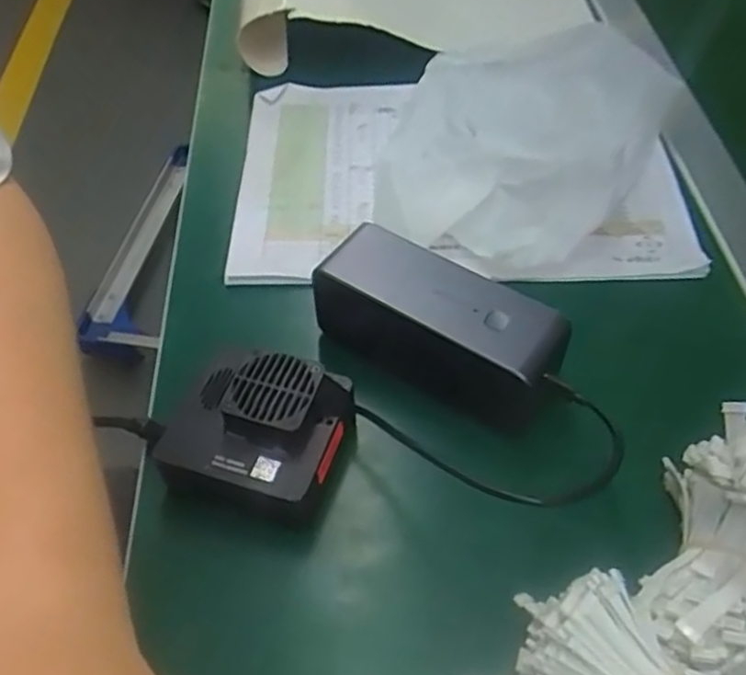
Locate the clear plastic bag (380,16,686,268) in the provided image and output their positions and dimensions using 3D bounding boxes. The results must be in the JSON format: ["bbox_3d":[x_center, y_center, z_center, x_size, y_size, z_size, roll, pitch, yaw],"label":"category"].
[{"bbox_3d":[0.092,-0.132,0.475,0.176,0.069,0.190,19,54,14],"label":"clear plastic bag"}]

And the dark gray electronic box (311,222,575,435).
[{"bbox_3d":[0.033,-0.004,0.373,0.130,0.057,0.052,35,59,24],"label":"dark gray electronic box"}]

